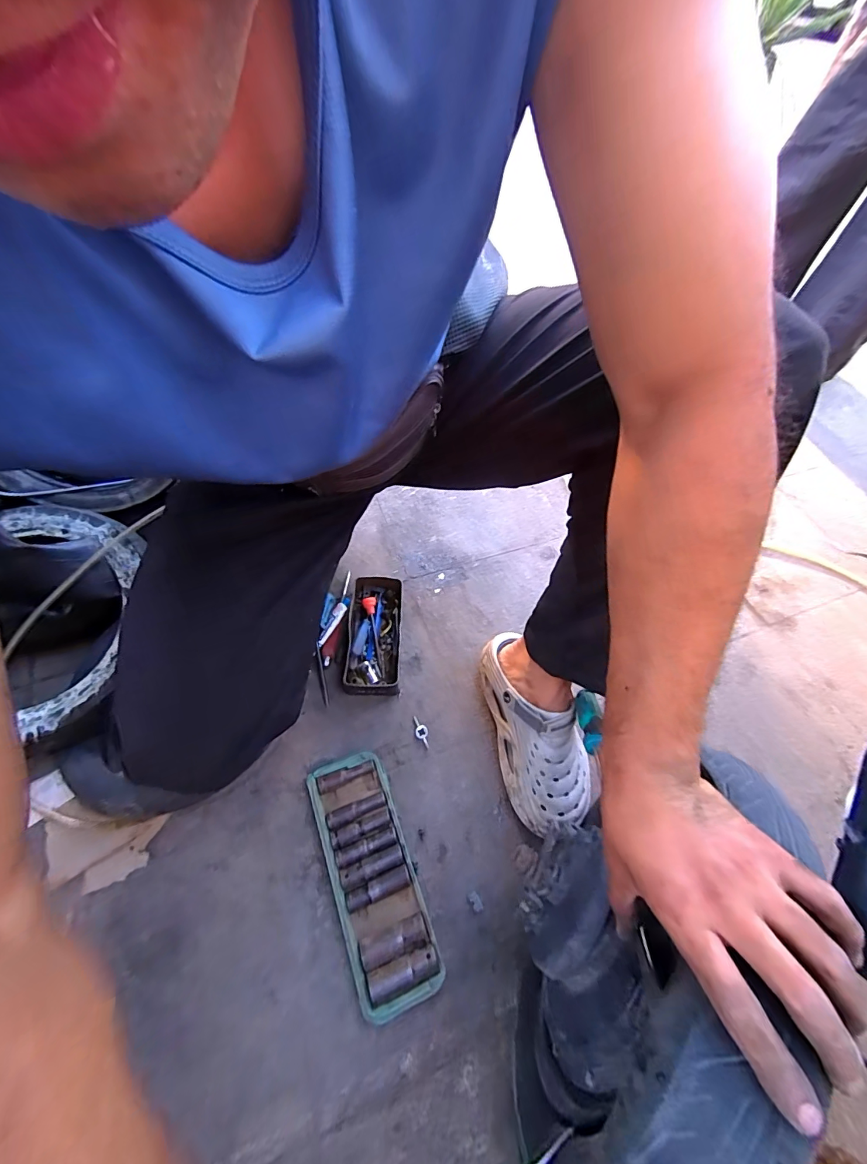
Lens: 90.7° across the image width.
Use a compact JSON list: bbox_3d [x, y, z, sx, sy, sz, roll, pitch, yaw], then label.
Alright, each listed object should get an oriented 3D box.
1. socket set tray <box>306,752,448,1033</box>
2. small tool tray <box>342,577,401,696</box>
[{"bbox_3d":[-0.079,0.363,0.542,0.099,0.035,0.272,-17,61,-14],"label":"socket set tray"},{"bbox_3d":[-0.101,0.083,0.709,0.097,0.052,0.198,2,58,-3],"label":"small tool tray"}]

